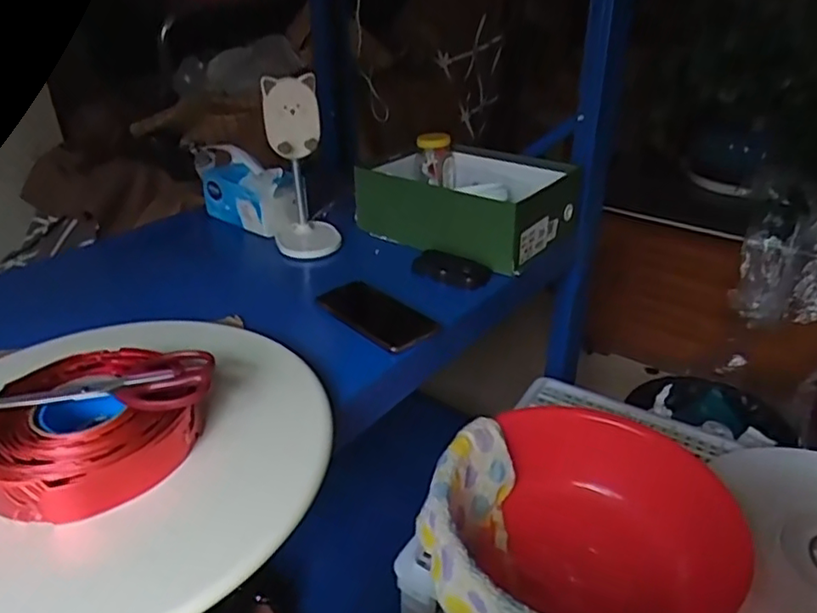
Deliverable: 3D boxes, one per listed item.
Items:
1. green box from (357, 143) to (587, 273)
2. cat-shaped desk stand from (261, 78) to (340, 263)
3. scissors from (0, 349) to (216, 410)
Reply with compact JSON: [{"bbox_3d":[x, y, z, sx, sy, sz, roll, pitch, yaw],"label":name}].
[{"bbox_3d":[0.096,-0.174,1.000,0.306,0.108,0.231,21,37,33],"label":"green box"},{"bbox_3d":[-0.162,-0.210,0.932,0.098,0.248,0.120,-4,30,-6],"label":"cat-shaped desk stand"},{"bbox_3d":[-0.276,0.067,0.550,0.201,0.014,0.073,-1,30,-1],"label":"scissors"}]

